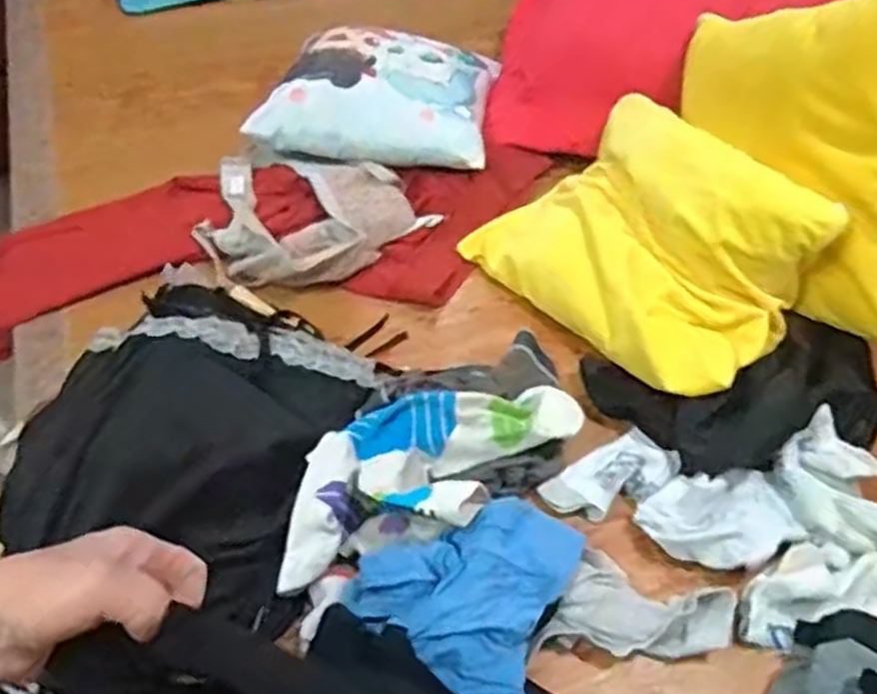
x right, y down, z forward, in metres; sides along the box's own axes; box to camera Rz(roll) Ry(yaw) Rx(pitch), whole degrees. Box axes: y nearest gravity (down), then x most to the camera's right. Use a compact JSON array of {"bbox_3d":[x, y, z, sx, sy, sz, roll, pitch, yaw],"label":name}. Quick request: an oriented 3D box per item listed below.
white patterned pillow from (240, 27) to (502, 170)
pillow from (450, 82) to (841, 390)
[{"bbox_3d":[-0.078,-0.340,1.061,0.297,0.083,0.253,6,51,4],"label":"white patterned pillow"},{"bbox_3d":[0.231,-0.136,0.857,0.239,0.153,0.342,-32,58,-24],"label":"pillow"}]

